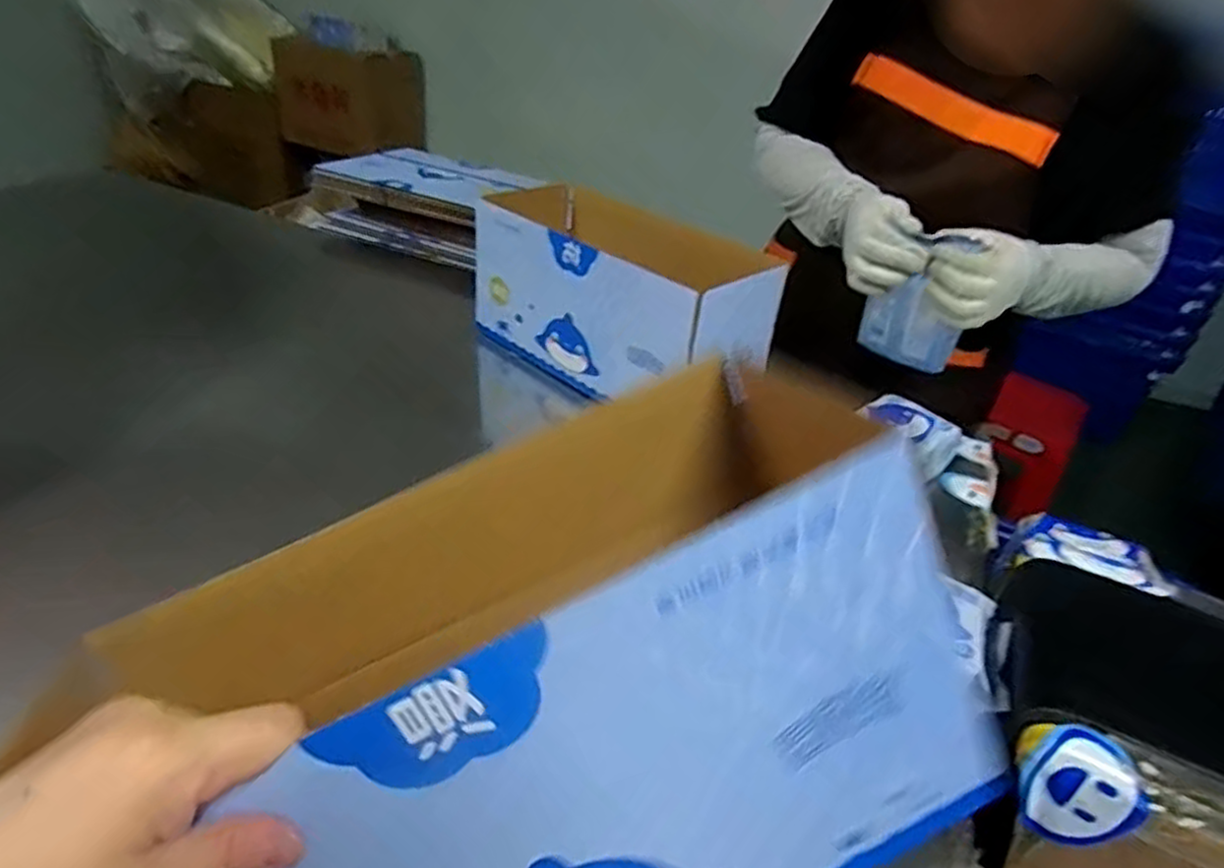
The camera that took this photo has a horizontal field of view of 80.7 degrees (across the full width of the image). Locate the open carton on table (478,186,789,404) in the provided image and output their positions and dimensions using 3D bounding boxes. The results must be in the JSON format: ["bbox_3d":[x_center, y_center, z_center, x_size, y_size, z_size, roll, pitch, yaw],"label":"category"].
[{"bbox_3d":[-0.006,-0.204,1.046,0.207,0.199,0.457,-24,46,-36],"label":"open carton on table"}]

